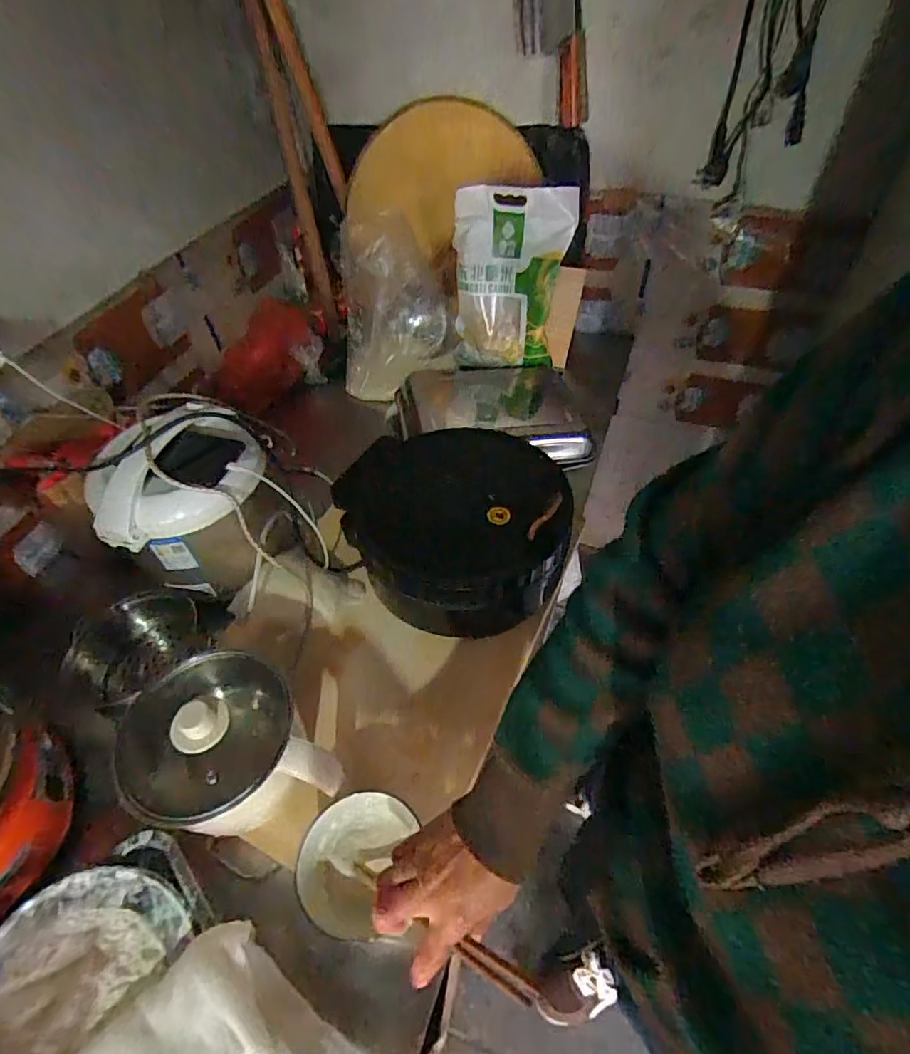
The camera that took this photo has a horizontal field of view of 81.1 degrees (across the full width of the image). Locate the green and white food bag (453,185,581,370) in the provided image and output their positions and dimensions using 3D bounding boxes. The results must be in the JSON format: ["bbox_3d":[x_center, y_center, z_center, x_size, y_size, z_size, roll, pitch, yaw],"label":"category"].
[{"bbox_3d":[0.118,-0.472,1.030,0.231,0.292,0.102,0,49,3],"label":"green and white food bag"}]

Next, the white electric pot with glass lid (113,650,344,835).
[{"bbox_3d":[-0.214,0.229,0.541,0.195,0.132,0.158,15,52,16],"label":"white electric pot with glass lid"}]

